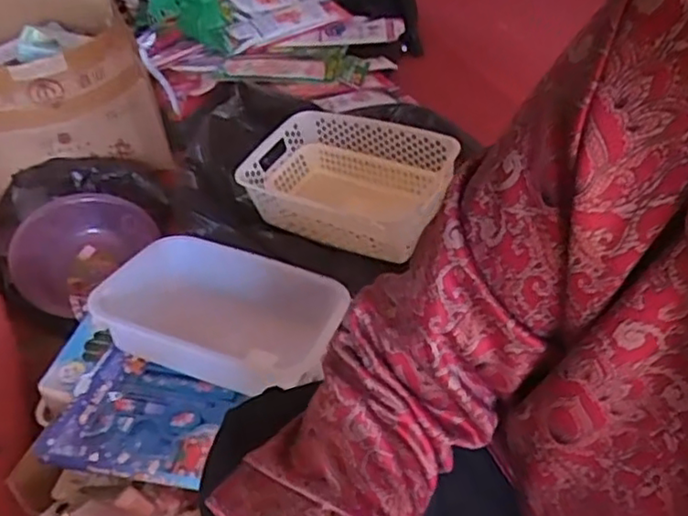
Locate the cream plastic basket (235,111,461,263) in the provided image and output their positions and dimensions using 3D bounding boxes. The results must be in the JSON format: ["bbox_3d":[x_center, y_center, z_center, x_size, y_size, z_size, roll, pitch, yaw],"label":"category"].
[{"bbox_3d":[-0.003,-0.115,0.938,0.294,0.103,0.205,25,49,28],"label":"cream plastic basket"}]

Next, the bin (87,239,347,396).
[{"bbox_3d":[-0.147,0.063,0.808,0.275,0.082,0.187,10,44,15],"label":"bin"}]

